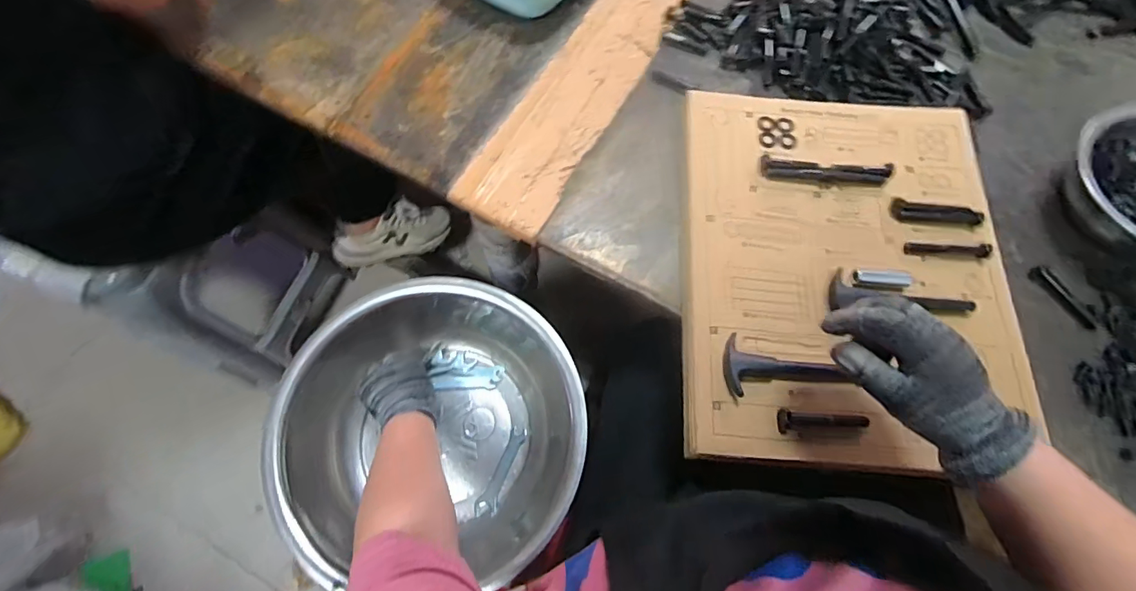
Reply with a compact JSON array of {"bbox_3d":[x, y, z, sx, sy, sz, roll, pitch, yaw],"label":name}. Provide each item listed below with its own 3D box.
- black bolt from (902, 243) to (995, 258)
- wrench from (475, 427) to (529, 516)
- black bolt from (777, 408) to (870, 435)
[{"bbox_3d":[0.368,-0.045,0.485,0.078,0.007,0.013,4,70,1],"label":"black bolt"},{"bbox_3d":[-0.085,0.225,0.645,0.028,0.009,0.112,21,72,7],"label":"wrench"},{"bbox_3d":[0.215,0.107,0.425,0.072,0.014,0.019,1,70,0],"label":"black bolt"}]

